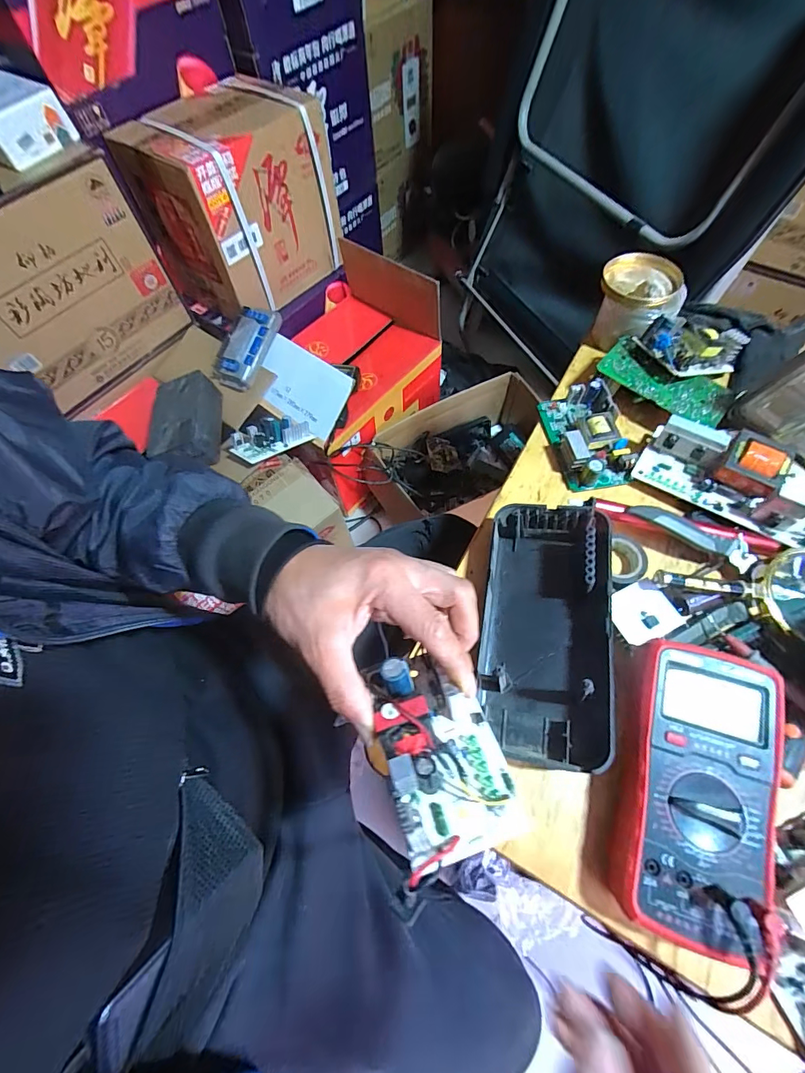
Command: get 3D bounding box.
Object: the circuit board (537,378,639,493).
[{"bbox_3d":[0.201,-0.110,0.453,0.067,0.034,0.119,-10,64,-2],"label":"circuit board"}]

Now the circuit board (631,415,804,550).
[{"bbox_3d":[0.334,-0.052,0.397,0.194,0.044,0.082,30,69,16],"label":"circuit board"}]

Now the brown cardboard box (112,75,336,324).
[{"bbox_3d":[-0.314,-0.673,0.849,0.234,0.284,0.320,29,69,16],"label":"brown cardboard box"}]

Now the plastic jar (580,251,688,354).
[{"bbox_3d":[0.278,-0.278,0.506,0.075,0.086,0.090,-3,64,1],"label":"plastic jar"}]

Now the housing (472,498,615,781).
[{"bbox_3d":[0.119,0.072,0.350,0.099,0.059,0.214,6,64,6],"label":"housing"}]

